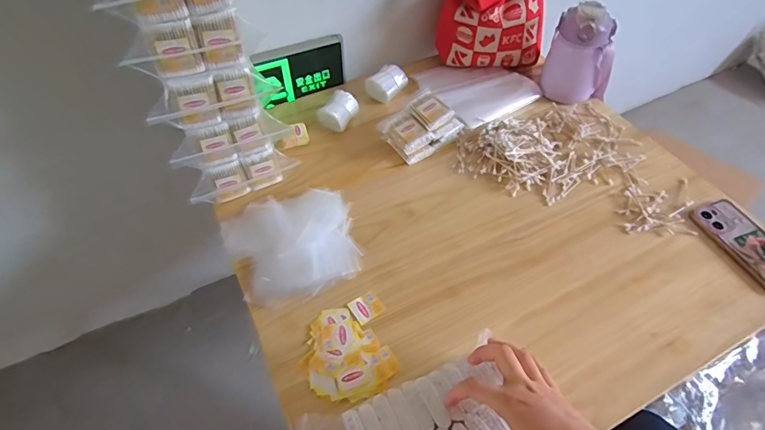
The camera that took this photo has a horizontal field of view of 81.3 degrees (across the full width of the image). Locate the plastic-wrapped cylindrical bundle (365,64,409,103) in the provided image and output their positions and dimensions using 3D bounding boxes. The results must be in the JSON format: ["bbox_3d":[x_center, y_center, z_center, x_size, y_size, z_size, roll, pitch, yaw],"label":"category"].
[{"bbox_3d":[0.009,-0.267,0.913,0.058,0.045,0.084,33,59,25],"label":"plastic-wrapped cylindrical bundle"}]

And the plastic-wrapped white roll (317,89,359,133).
[{"bbox_3d":[-0.084,-0.201,0.863,0.057,0.047,0.077,24,55,19],"label":"plastic-wrapped white roll"}]

